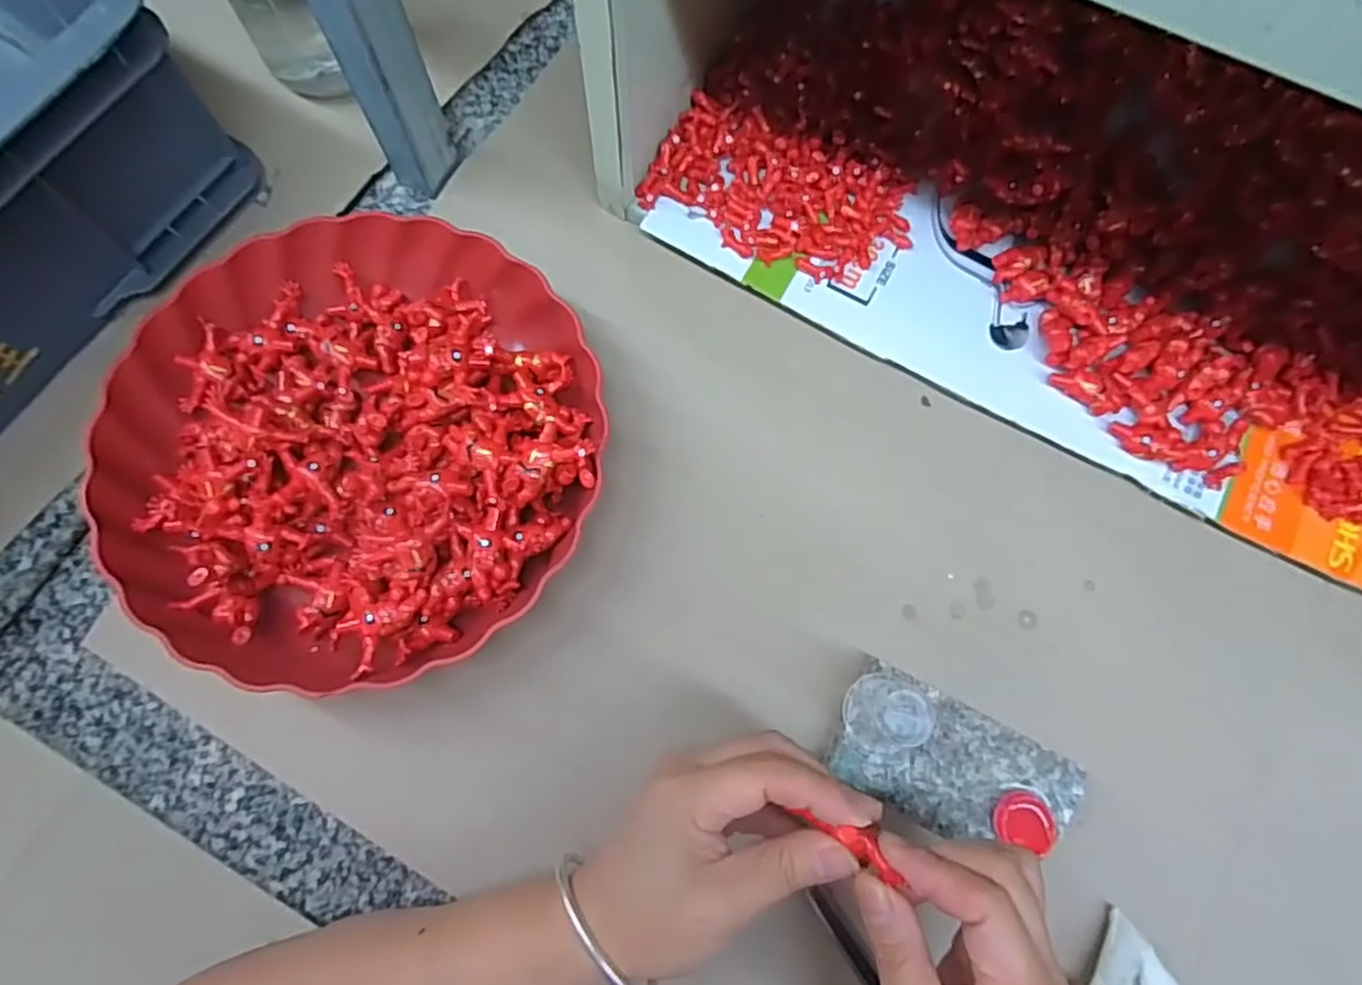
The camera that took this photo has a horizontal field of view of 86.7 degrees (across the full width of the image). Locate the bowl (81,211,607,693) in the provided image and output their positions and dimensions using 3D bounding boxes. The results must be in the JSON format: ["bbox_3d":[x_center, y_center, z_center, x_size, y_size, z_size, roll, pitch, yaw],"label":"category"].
[{"bbox_3d":[-0.164,-0.027,0.372,0.233,0.058,0.232,0,75,-2],"label":"bowl"}]

